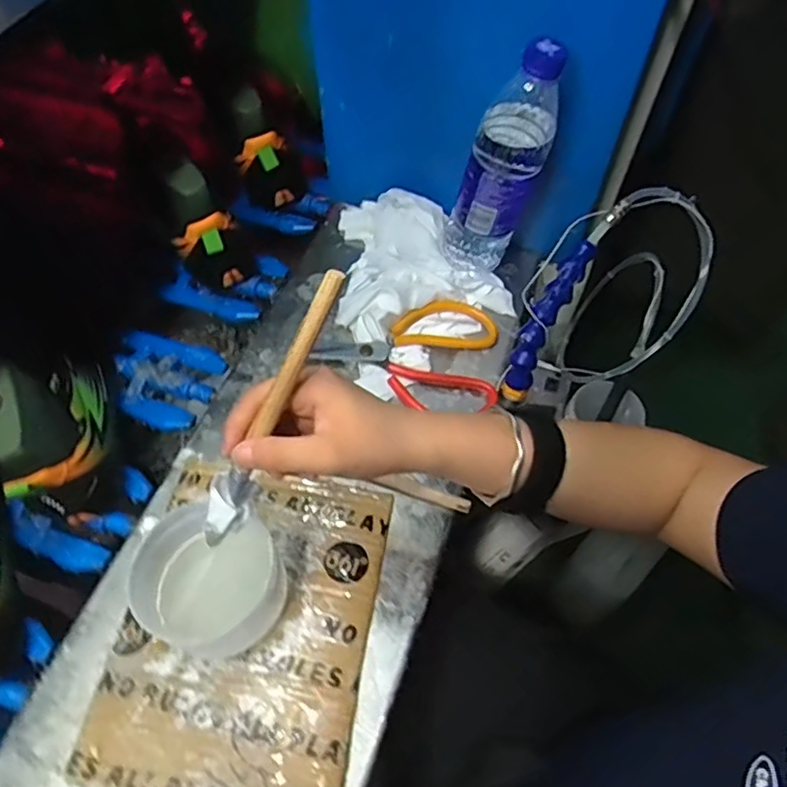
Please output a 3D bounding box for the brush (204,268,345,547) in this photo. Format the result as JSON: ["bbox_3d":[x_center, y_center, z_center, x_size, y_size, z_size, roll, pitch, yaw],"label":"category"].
[{"bbox_3d":[-0.073,0.015,0.345,0.024,0.195,0.022,45,29,27],"label":"brush"}]

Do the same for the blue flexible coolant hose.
[{"bbox_3d":[0.127,-0.059,0.521,0.022,0.144,0.030,32,23,22],"label":"blue flexible coolant hose"}]

